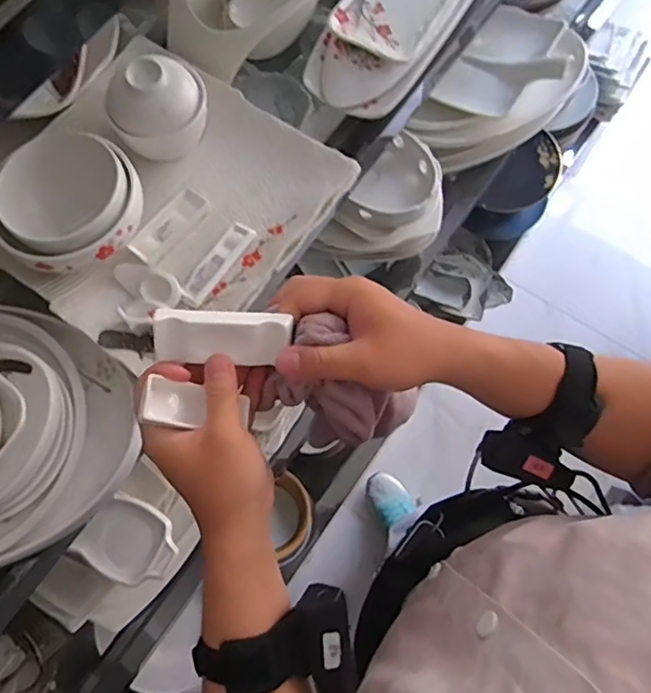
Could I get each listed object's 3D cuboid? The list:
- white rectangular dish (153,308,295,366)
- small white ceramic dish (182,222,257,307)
[{"bbox_3d":[-0.072,-0.008,0.405,0.094,0.018,0.037,1,111,2],"label":"white rectangular dish"},{"bbox_3d":[-0.116,-0.089,0.620,0.029,0.012,0.104,34,75,11],"label":"small white ceramic dish"}]

